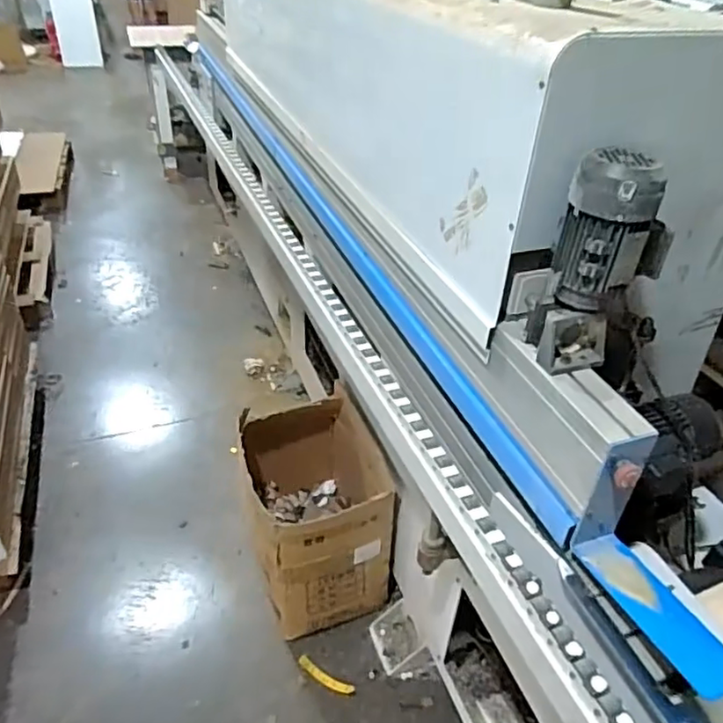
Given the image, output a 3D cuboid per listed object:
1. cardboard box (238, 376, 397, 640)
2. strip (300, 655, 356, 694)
[{"bbox_3d":[-0.140,0.412,1.821,0.379,0.429,0.550,-6,38,-12],"label":"cardboard box"},{"bbox_3d":[-0.098,0.855,1.671,0.174,0.011,0.040,22,39,21],"label":"strip"}]

